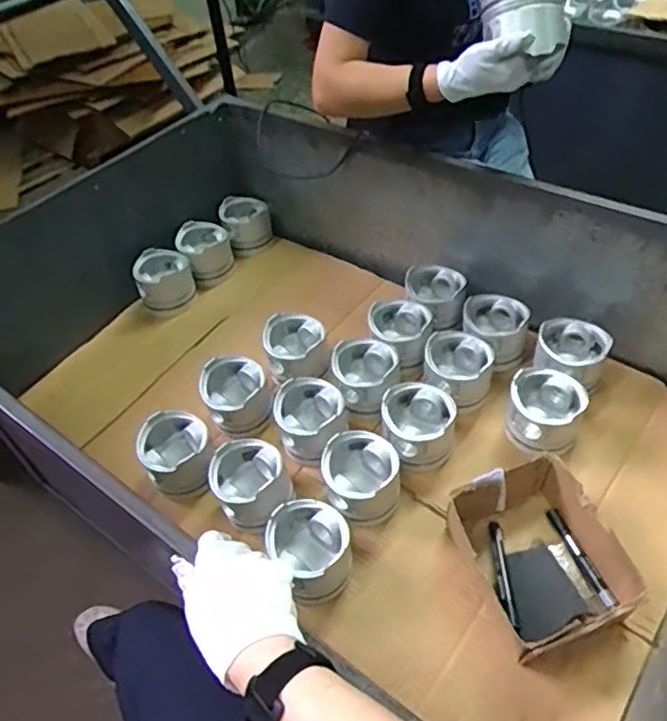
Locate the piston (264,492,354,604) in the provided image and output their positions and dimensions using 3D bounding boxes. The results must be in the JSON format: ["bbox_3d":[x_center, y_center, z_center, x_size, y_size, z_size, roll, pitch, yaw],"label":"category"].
[{"bbox_3d":[-0.030,0.243,0.788,0.100,0.081,0.104,-34,53,-23],"label":"piston"}]

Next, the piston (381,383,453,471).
[{"bbox_3d":[0.125,0.103,0.905,0.104,0.093,0.104,3,48,10],"label":"piston"}]

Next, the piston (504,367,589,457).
[{"bbox_3d":[0.310,0.080,0.903,0.102,0.093,0.104,-3,47,4],"label":"piston"}]

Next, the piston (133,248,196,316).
[{"bbox_3d":[-0.322,-0.153,1.173,0.103,0.083,0.097,-17,48,-9],"label":"piston"}]

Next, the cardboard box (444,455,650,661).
[{"bbox_3d":[0.253,0.246,0.759,0.166,0.089,0.208,-19,48,-10],"label":"cardboard box"}]

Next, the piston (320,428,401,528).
[{"bbox_3d":[0.038,0.165,0.858,0.103,0.081,0.108,-11,47,-4],"label":"piston"}]

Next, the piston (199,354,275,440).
[{"bbox_3d":[-0.151,0.062,0.978,0.098,0.104,0.103,-3,47,4],"label":"piston"}]

